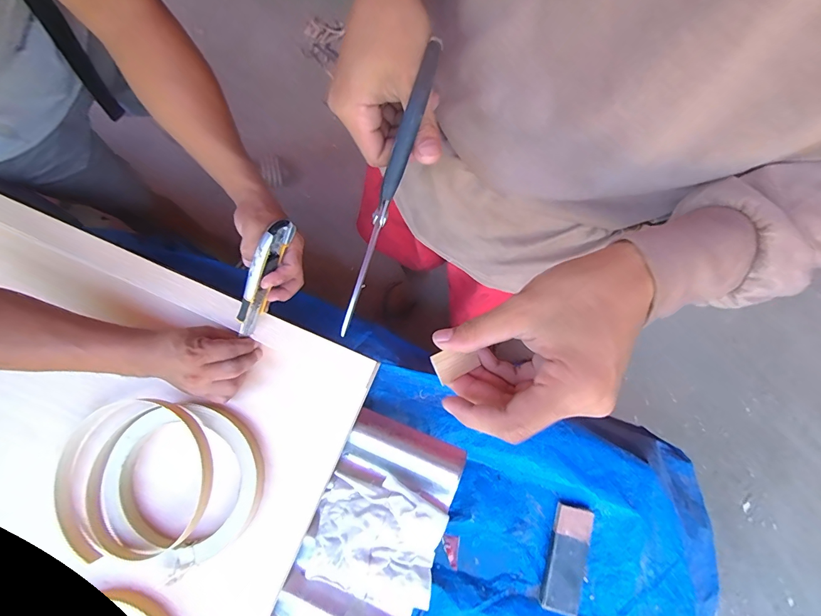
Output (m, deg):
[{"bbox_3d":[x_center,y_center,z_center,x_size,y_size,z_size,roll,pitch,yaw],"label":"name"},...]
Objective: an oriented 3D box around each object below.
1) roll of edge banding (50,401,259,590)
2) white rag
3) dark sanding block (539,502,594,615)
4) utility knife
[{"bbox_3d":[-0.330,0.226,0.496,0.271,0.042,0.206,4,80,1],"label":"roll of edge banding"},{"bbox_3d":[-0.048,0.294,0.501,0.168,0.028,0.130,12,80,2],"label":"white rag"},{"bbox_3d":[0.240,0.381,0.591,0.051,0.022,0.147,14,80,2],"label":"dark sanding block"},{"bbox_3d":[-0.185,-0.038,0.480,0.021,0.030,0.150,27,104,4],"label":"utility knife"}]

